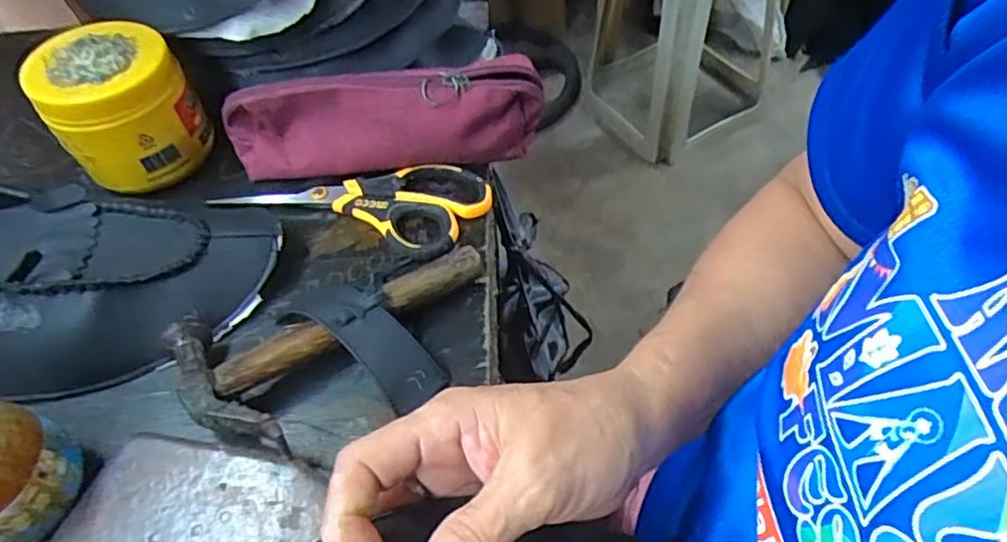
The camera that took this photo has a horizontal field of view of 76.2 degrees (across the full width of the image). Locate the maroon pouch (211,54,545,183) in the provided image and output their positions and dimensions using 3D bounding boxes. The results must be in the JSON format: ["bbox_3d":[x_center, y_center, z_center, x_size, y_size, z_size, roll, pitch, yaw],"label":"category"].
[{"bbox_3d":[-0.088,-0.113,0.473,0.233,0.062,0.055,-6,53,0],"label":"maroon pouch"}]

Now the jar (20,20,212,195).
[{"bbox_3d":[-0.283,-0.124,0.483,0.098,0.085,0.091,-31,57,-17],"label":"jar"}]

